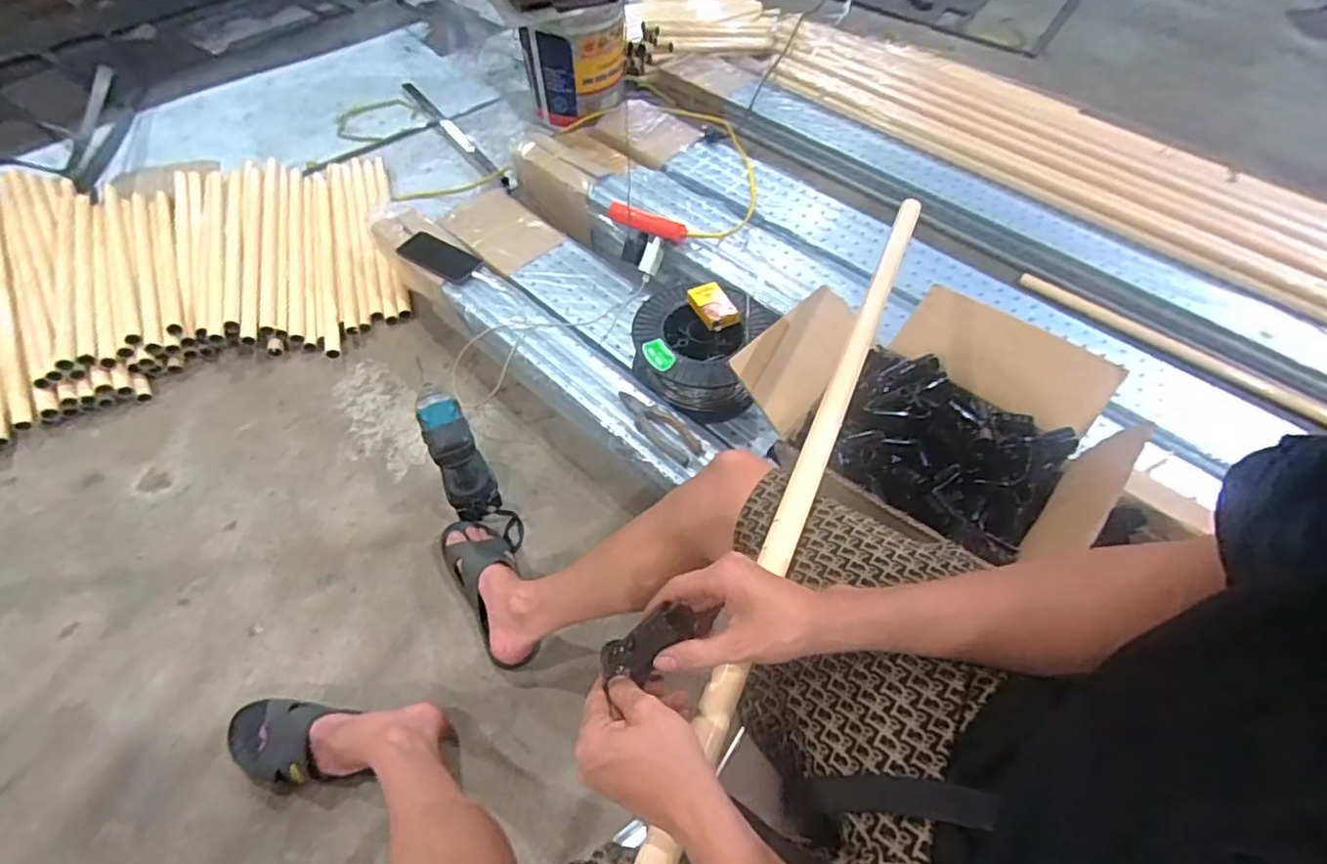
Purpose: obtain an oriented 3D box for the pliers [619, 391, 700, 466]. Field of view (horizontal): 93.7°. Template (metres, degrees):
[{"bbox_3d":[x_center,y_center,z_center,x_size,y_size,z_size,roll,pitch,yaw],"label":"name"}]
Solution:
[{"bbox_3d":[-0.011,-0.011,0.985,0.058,0.017,0.163,-37,64,-26],"label":"pliers"}]

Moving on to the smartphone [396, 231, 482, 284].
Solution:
[{"bbox_3d":[-0.416,-0.332,1.178,0.145,0.015,0.092,28,51,6],"label":"smartphone"}]

